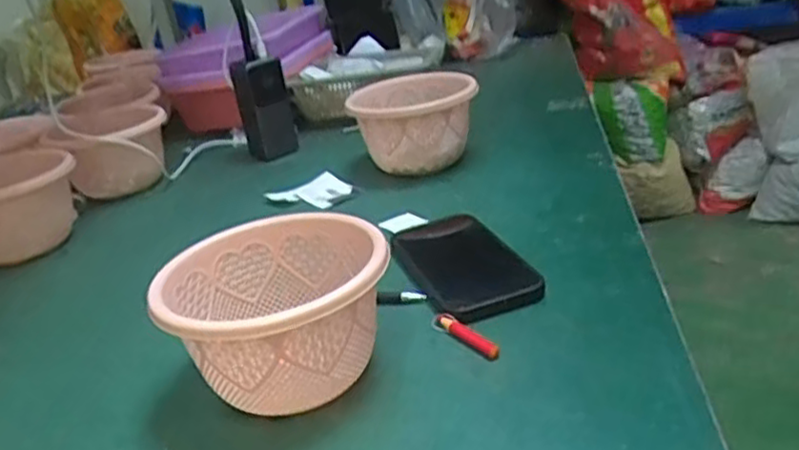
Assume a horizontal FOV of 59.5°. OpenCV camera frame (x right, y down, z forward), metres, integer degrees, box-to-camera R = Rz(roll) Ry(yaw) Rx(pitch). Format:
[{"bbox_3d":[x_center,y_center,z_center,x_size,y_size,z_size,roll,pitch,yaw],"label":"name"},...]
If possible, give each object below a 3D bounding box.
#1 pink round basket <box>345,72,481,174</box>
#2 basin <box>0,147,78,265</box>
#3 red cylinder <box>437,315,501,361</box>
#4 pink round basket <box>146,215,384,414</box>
[{"bbox_3d":[0.018,-0.101,0.795,0.139,0.103,0.118,-10,25,-7],"label":"pink round basket"},{"bbox_3d":[-0.403,-0.016,0.729,0.136,0.091,0.115,-17,27,-21],"label":"basin"},{"bbox_3d":[0.046,0.076,0.478,0.011,0.011,0.060,-22,29,-29],"label":"red cylinder"},{"bbox_3d":[-0.078,0.063,0.456,0.138,0.091,0.132,-6,25,3],"label":"pink round basket"}]

